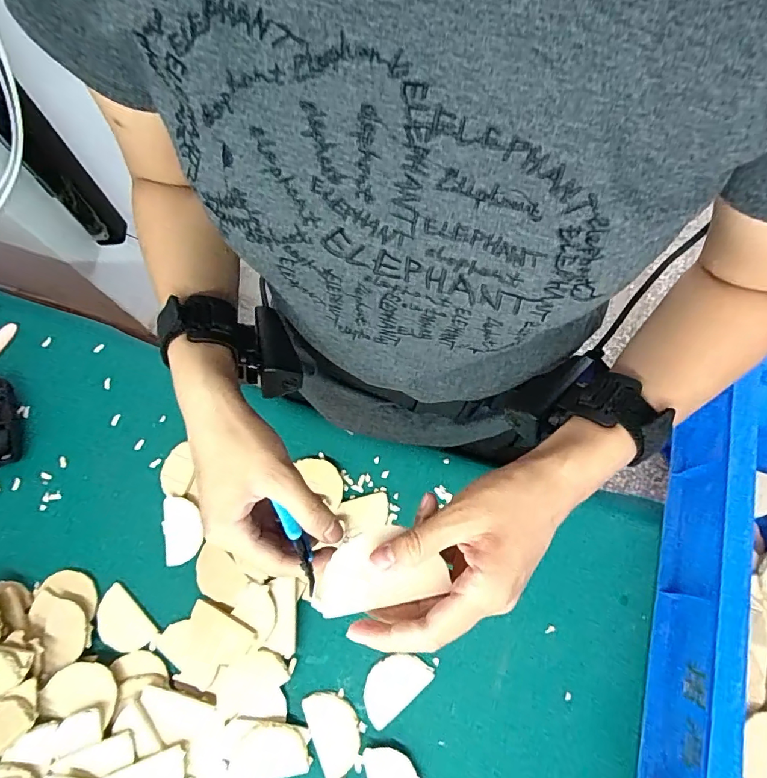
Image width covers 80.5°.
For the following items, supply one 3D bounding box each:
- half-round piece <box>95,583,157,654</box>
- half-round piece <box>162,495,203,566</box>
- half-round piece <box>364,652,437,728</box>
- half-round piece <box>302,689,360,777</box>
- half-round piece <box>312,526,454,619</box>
[{"bbox_3d":[-0.269,0.238,0.463,0.068,0.004,0.041,42,78,15],"label":"half-round piece"},{"bbox_3d":[-0.220,0.151,0.489,0.040,0.011,0.069,-17,71,-3],"label":"half-round piece"},{"bbox_3d":[0.009,0.284,0.437,0.070,0.005,0.042,-42,74,-11],"label":"half-round piece"},{"bbox_3d":[-0.045,0.322,0.426,0.042,0.004,0.072,-23,71,-5],"label":"half-round piece"},{"bbox_3d":[-0.003,0.100,0.256,0.073,0.004,0.041,-11,55,-3],"label":"half-round piece"}]

